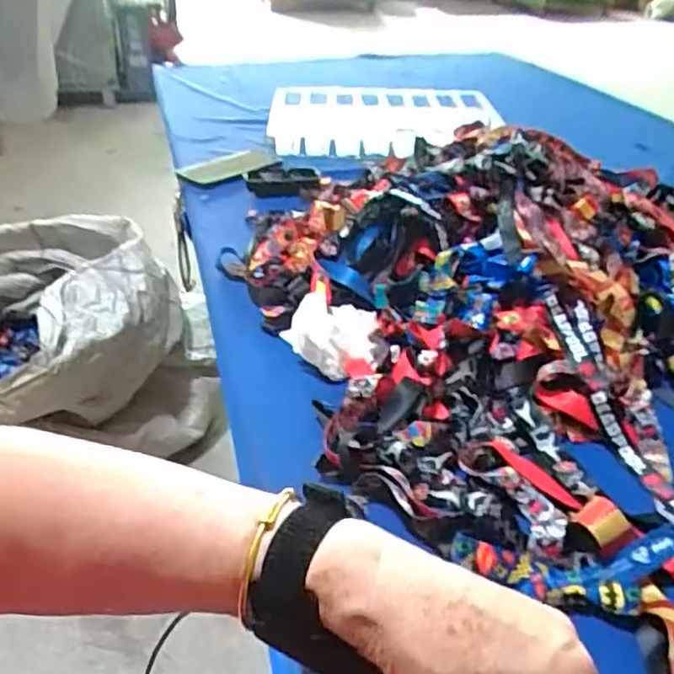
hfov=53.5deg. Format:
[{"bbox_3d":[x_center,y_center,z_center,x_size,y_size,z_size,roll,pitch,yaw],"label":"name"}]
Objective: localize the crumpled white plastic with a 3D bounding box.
[{"bbox_3d":[-0.007,-0.009,0.630,0.094,0.057,0.100,1,34,0],"label":"crumpled white plastic"}]

